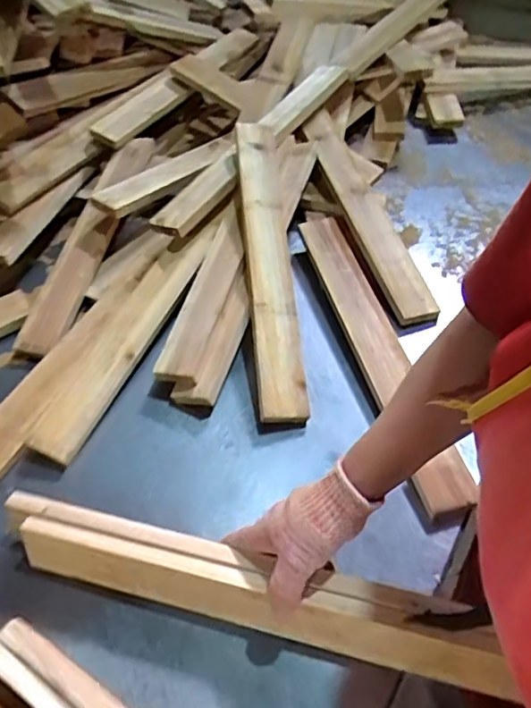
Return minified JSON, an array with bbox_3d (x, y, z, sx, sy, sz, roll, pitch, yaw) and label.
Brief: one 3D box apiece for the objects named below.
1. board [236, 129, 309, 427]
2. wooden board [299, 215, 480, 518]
[{"bbox_3d":[0.002,-0.149,0.814,0.062,0.046,0.523,-5,63,0],"label":"board"},{"bbox_3d":[0.153,-0.022,0.787,0.070,0.041,0.523,-13,54,-7],"label":"wooden board"}]

